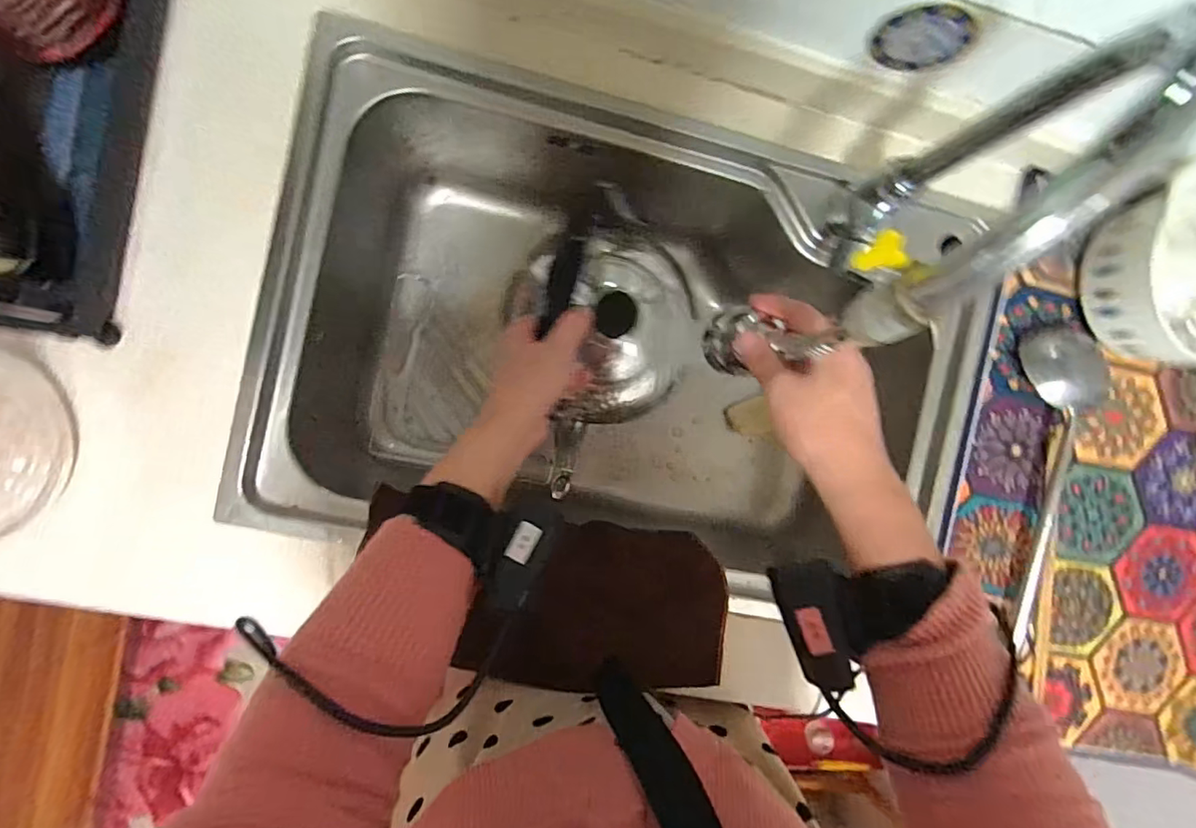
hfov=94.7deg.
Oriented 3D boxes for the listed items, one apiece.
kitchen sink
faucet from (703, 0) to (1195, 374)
[{"bbox_3d":[0.031,-0.075,0.622,0.667,0.215,0.422,10,91,-8],"label":"kitchen sink"},{"bbox_3d":[0.187,-0.116,0.369,0.227,0.334,0.045,-42,97,-4],"label":"faucet"}]

